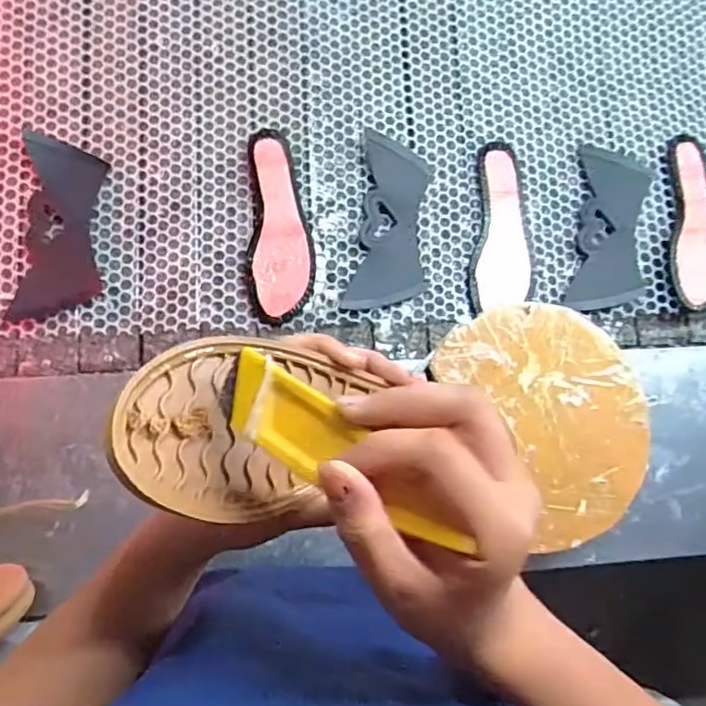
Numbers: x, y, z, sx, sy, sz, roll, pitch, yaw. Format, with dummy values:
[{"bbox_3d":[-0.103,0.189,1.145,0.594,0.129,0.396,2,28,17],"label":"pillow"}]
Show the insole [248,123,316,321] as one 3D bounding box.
[{"bbox_3d":[-0.084,-0.151,0.684,0.073,0.015,0.228,1,83,-6],"label":"insole"}]

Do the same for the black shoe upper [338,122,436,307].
[{"bbox_3d":[0.048,-0.157,0.703,0.090,0.010,0.219,9,82,-5],"label":"black shoe upper"}]

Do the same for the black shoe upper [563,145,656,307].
[{"bbox_3d":[0.325,-0.154,0.734,0.088,0.010,0.212,10,82,-5],"label":"black shoe upper"}]

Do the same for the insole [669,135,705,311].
[{"bbox_3d":[0.440,-0.163,0.739,0.078,0.022,0.236,8,75,-7],"label":"insole"}]

